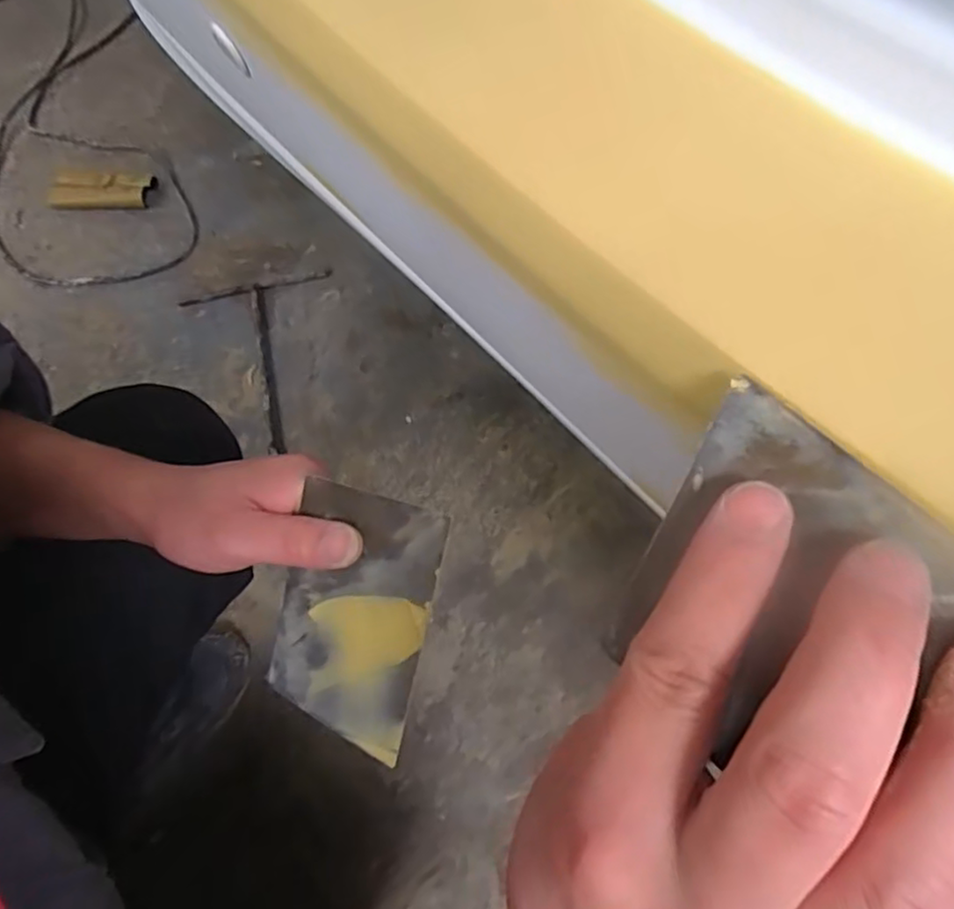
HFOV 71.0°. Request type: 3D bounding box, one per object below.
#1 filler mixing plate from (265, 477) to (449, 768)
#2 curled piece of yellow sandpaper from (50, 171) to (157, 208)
[{"bbox_3d":[-0.060,0.080,0.326,0.073,0.005,0.123,16,101,12],"label":"filler mixing plate"},{"bbox_3d":[-0.554,-0.392,0.989,0.154,0.018,0.063,4,65,4],"label":"curled piece of yellow sandpaper"}]

